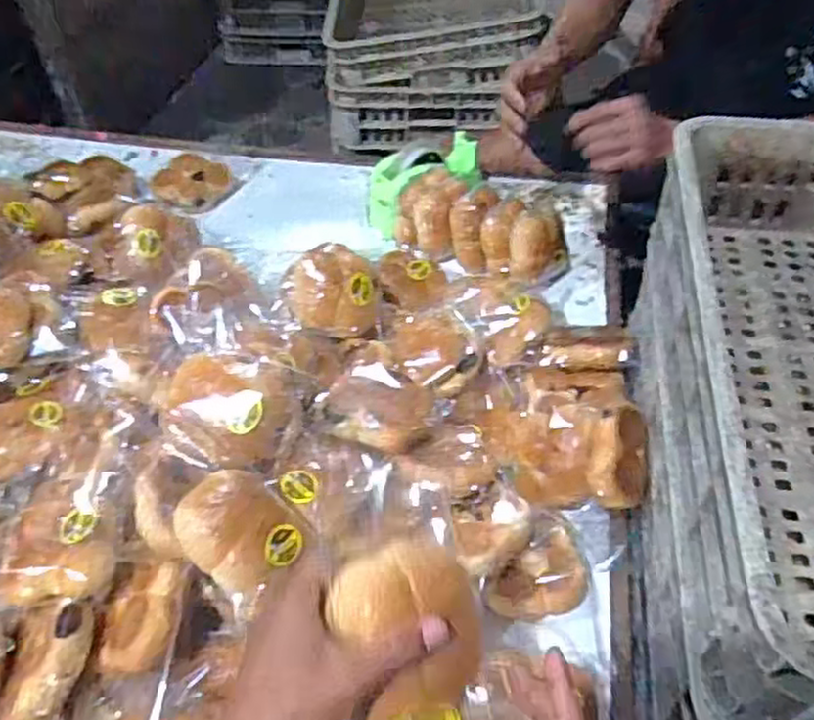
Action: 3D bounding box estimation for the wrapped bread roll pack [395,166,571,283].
[{"bbox_3d":[0.110,-0.196,1.078,0.248,0.099,0.106,25,52,21],"label":"wrapped bread roll pack"}]

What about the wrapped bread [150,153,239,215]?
[{"bbox_3d":[-0.363,-0.305,1.230,0.137,0.050,0.115,19,50,17],"label":"wrapped bread"}]

